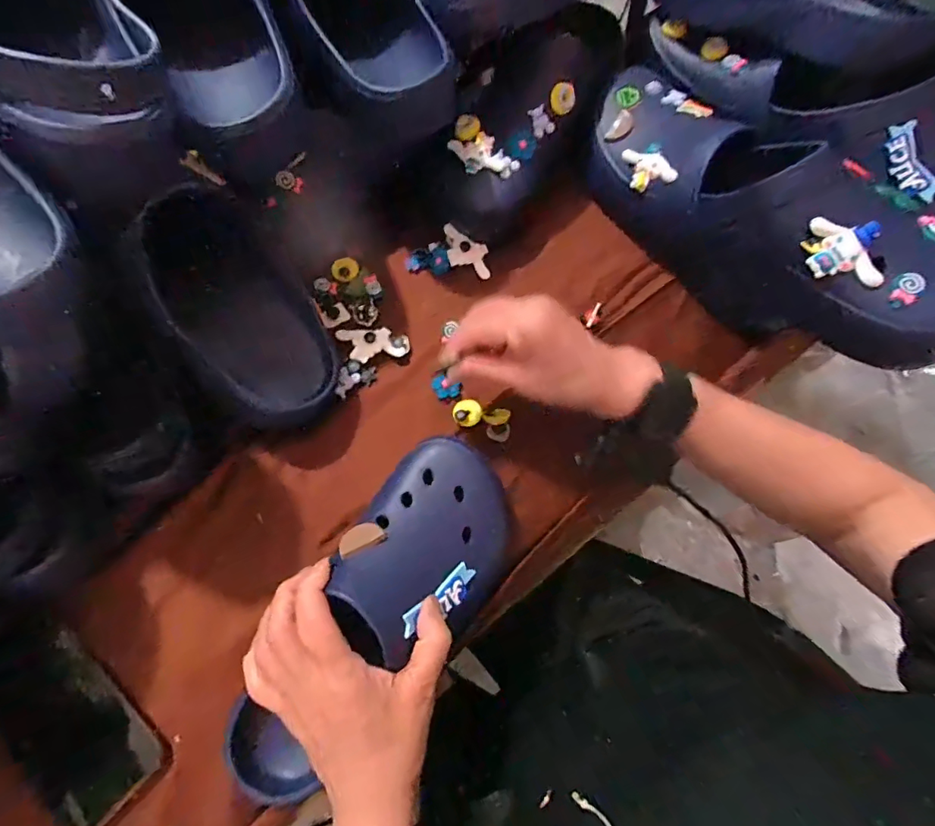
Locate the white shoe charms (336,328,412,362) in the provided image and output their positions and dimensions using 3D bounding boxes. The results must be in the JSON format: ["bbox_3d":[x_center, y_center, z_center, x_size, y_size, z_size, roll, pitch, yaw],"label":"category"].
[{"bbox_3d":[-0.086,-0.061,0.448,0.064,0.010,0.033,-2,73,-2],"label":"white shoe charms"}]

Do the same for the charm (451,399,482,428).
[{"bbox_3d":[0.000,0.000,0.428,0.025,0.009,0.022,24,74,6],"label":"charm"}]

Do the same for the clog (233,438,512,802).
[{"bbox_3d":[-0.058,0.134,0.331,0.103,0.072,0.255,36,75,9],"label":"clog"}]

